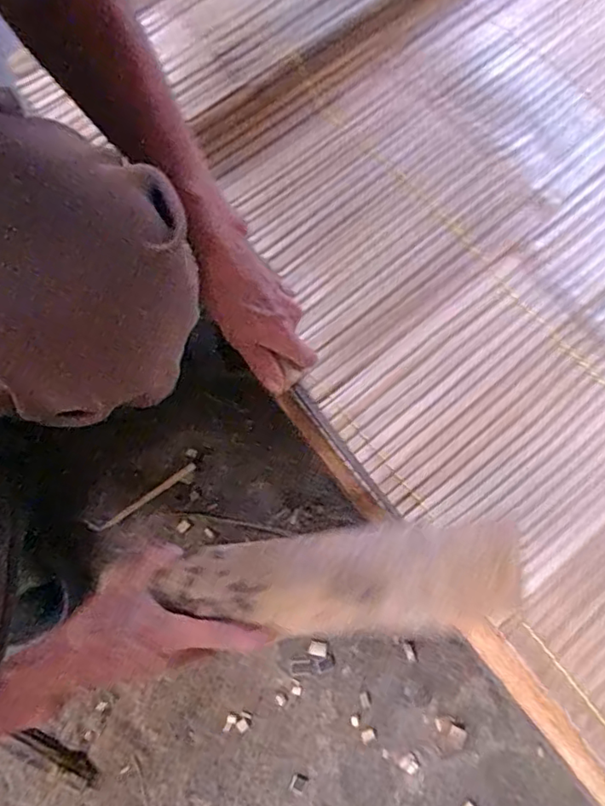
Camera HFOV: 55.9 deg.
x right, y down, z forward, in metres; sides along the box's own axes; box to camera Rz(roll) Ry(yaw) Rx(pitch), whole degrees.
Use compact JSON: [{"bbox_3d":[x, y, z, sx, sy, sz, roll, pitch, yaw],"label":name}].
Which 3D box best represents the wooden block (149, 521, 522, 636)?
[{"bbox_3d":[0.022,0.135,0.429,0.265,0.033,0.075,-7,76,16],"label":"wooden block"}]

